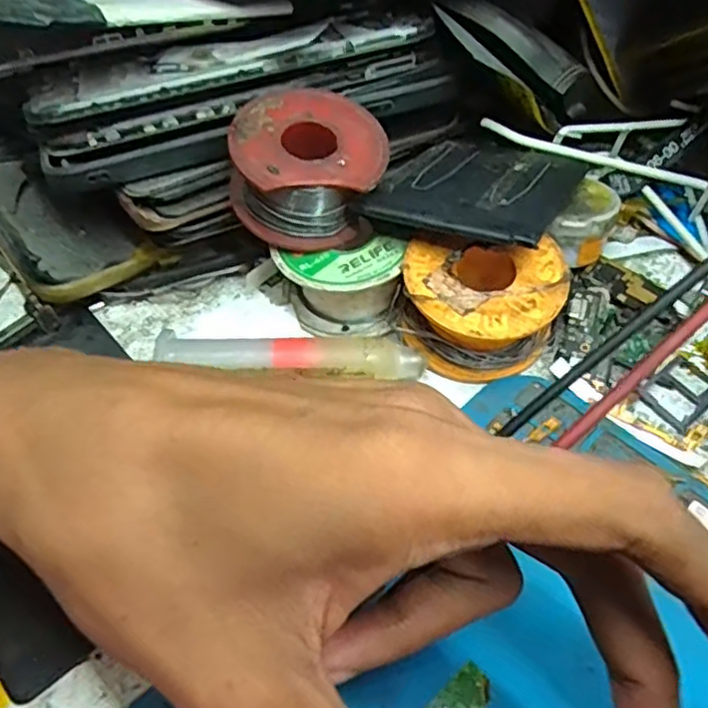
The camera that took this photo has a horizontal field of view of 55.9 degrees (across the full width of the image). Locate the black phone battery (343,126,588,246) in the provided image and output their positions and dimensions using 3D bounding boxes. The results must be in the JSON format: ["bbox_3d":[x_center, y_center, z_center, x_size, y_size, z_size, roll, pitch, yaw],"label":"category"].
[{"bbox_3d":[0.047,-0.062,0.241,0.061,0.006,0.086,18,40,23],"label":"black phone battery"}]

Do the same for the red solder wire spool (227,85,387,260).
[{"bbox_3d":[-0.016,-0.064,0.230,0.051,0.030,0.049,-5,62,-10],"label":"red solder wire spool"}]

